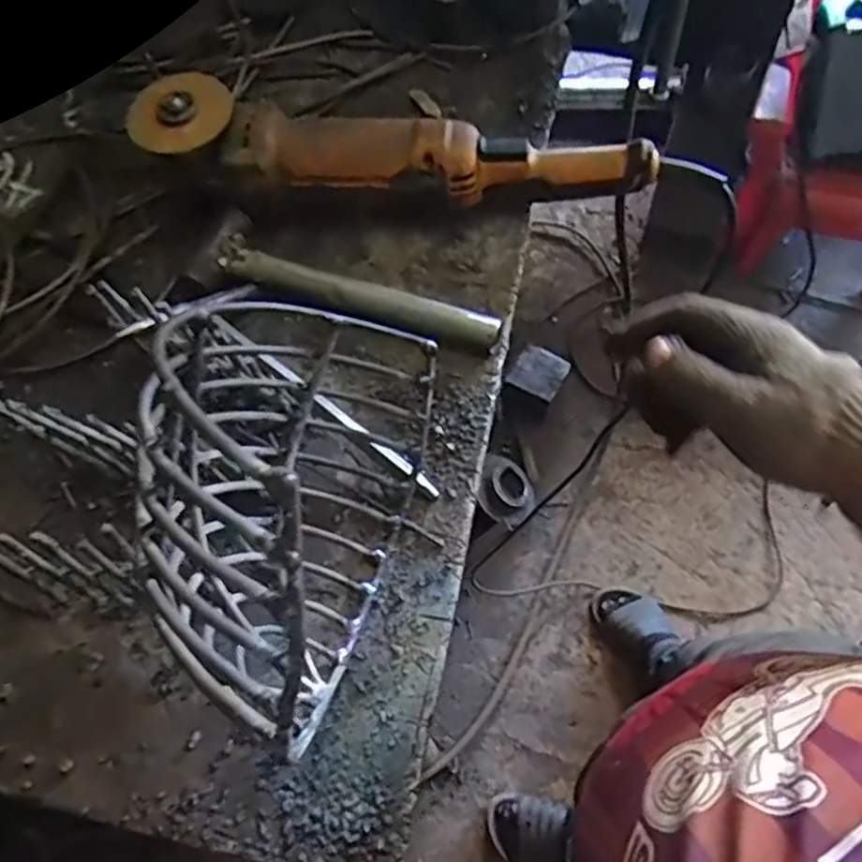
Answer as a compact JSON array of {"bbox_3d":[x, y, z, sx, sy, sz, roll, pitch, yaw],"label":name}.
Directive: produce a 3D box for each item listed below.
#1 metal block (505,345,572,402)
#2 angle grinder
[{"bbox_3d":[0.214,-0.119,1.402,0.103,0.027,0.093,30,71,15],"label":"metal block"},{"bbox_3d":[-0.023,-0.212,0.518,0.374,0.068,0.069,1,66,4],"label":"angle grinder"}]

